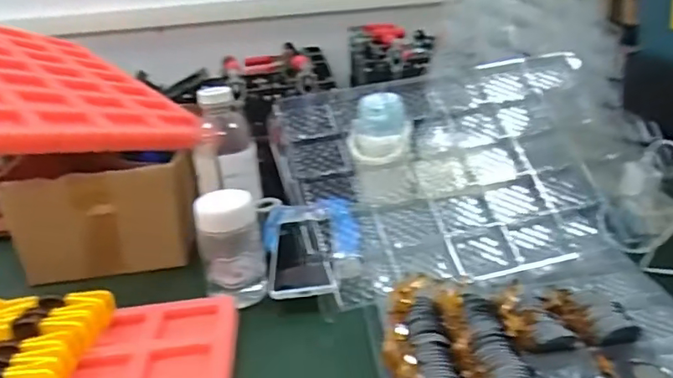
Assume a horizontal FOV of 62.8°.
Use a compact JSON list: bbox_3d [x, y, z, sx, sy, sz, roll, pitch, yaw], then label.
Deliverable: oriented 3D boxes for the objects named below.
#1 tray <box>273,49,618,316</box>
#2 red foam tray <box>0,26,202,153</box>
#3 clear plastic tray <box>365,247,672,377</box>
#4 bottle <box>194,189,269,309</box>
[{"bbox_3d":[0.149,-0.039,0.713,0.436,0.055,0.342,-11,57,-11],"label":"tray"},{"bbox_3d":[-0.441,-0.167,0.802,0.527,0.028,0.318,33,24,35],"label":"red foam tray"},{"bbox_3d":[0.192,0.130,0.517,0.314,0.042,0.230,-4,29,-8],"label":"clear plastic tray"},{"bbox_3d":[-0.123,0.074,0.653,0.073,0.133,0.055,-9,23,-10],"label":"bottle"}]

